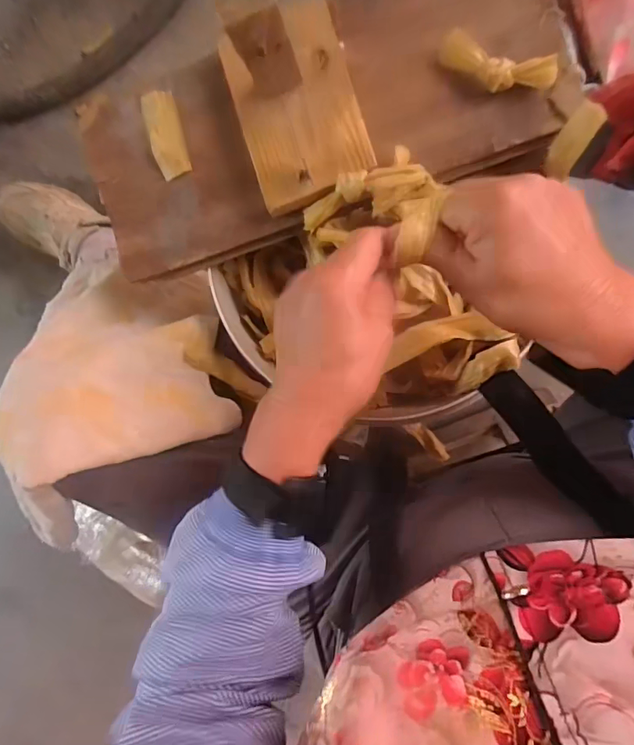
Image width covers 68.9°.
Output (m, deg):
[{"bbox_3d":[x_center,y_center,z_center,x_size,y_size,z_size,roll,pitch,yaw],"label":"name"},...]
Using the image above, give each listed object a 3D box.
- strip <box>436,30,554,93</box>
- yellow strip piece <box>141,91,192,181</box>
[{"bbox_3d":[0.133,-0.229,0.347,0.087,0.017,0.035,21,96,5],"label":"strip"},{"bbox_3d":[-0.134,-0.213,0.409,0.031,0.008,0.087,-20,77,8],"label":"yellow strip piece"}]

